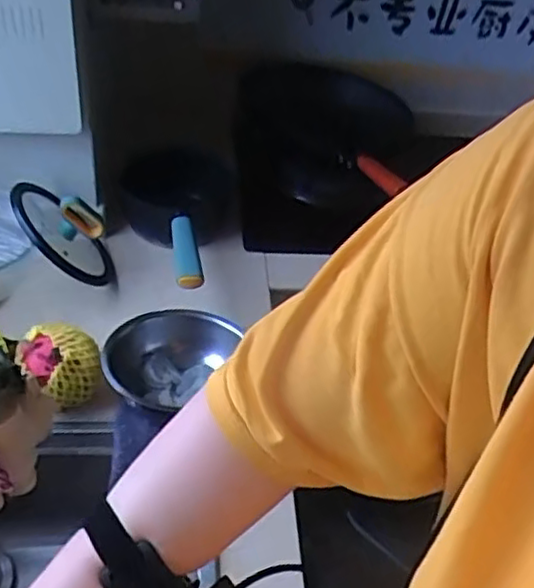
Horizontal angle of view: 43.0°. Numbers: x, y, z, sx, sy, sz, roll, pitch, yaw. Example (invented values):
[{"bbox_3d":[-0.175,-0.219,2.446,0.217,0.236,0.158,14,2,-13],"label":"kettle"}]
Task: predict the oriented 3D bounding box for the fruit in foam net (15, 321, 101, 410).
[{"bbox_3d":[-0.240,0.083,0.784,0.087,0.087,0.076,-7,41,-17],"label":"fruit in foam net"}]

